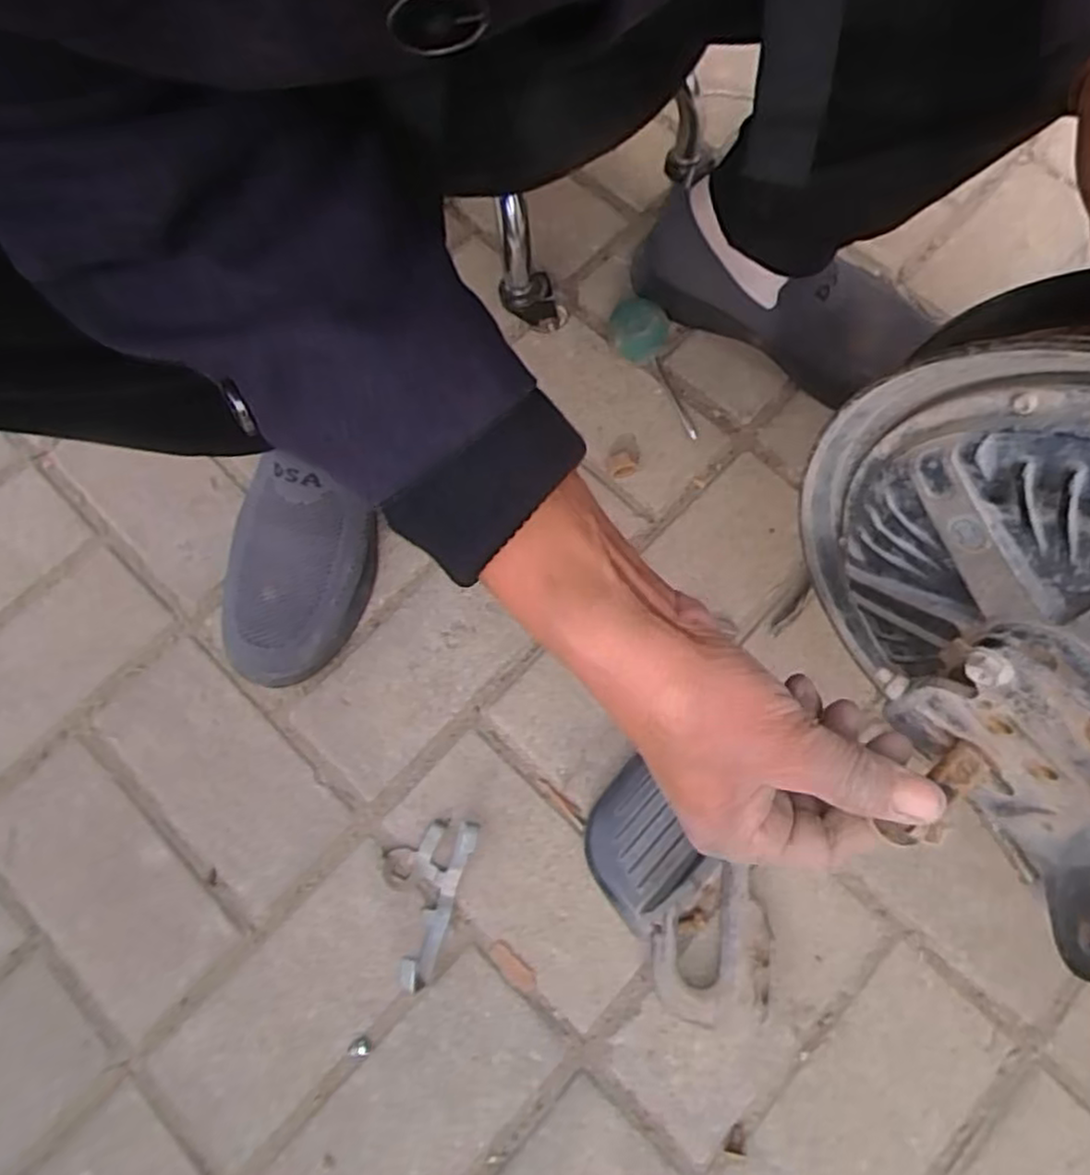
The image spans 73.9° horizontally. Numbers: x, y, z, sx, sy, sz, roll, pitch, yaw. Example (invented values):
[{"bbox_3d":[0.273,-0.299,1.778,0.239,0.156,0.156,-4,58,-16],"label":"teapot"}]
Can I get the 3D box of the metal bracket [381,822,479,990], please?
[{"bbox_3d":[-0.083,0.194,0.462,0.053,0.031,0.100,20,75,6],"label":"metal bracket"}]

